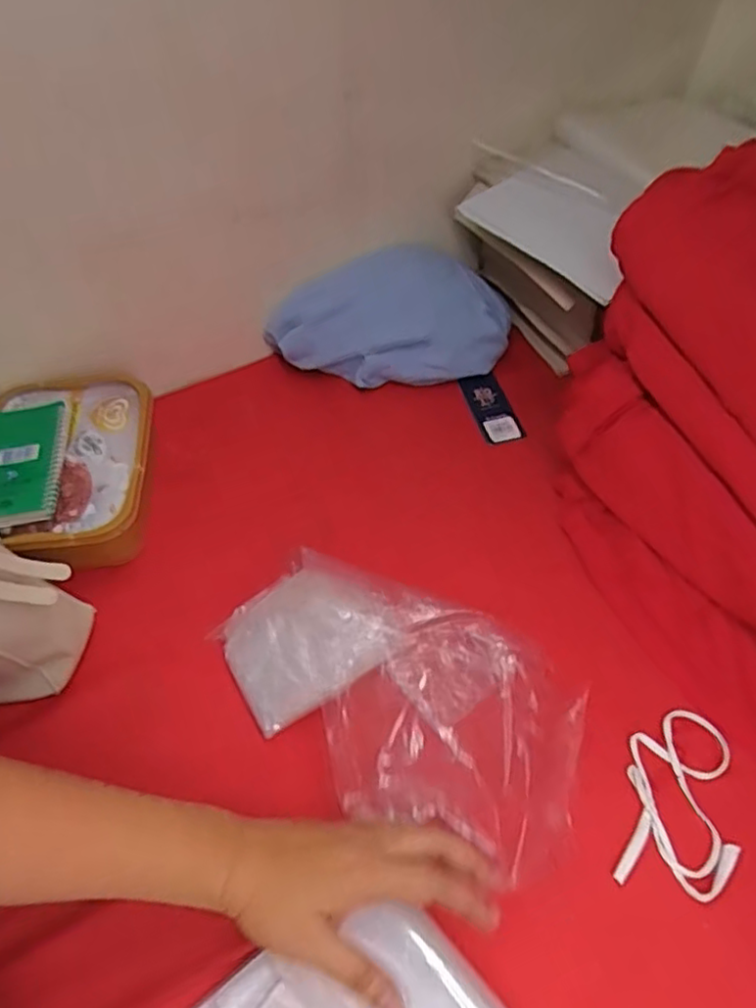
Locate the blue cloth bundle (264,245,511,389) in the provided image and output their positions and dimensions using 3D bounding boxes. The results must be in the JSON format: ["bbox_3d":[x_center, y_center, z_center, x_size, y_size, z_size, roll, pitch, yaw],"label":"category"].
[{"bbox_3d":[0.014,-0.231,0.798,0.294,0.101,0.147,2,52,-1],"label":"blue cloth bundle"}]

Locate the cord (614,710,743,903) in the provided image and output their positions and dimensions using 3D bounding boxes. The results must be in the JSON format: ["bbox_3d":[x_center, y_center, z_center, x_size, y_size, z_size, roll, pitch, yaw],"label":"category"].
[{"bbox_3d":[0.237,0.230,0.513,0.081,0.006,0.142,16,53,9],"label":"cord"}]

